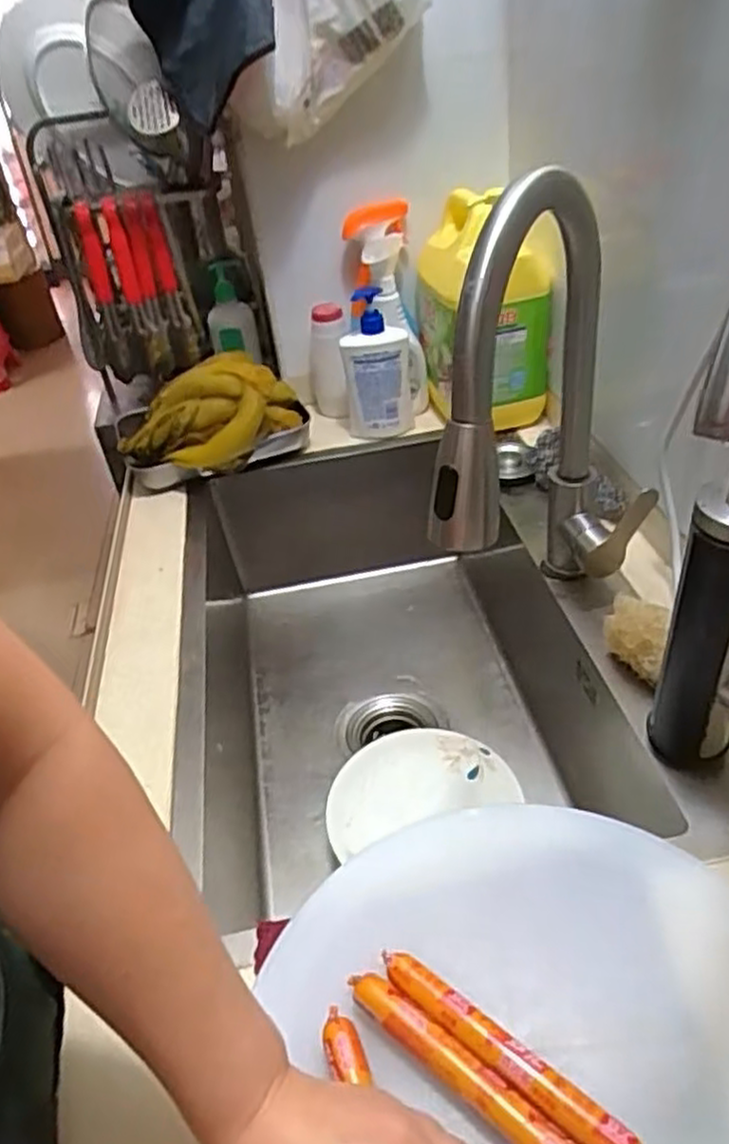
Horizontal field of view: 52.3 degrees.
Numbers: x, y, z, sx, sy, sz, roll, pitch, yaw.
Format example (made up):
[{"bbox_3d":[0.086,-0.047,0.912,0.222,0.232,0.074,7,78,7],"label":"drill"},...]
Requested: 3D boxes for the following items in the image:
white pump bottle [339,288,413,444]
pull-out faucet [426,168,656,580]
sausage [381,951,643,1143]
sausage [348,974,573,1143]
[{"bbox_3d":[0.017,-0.281,1.002,0.096,0.182,0.072,-4,38,5],"label":"white pump bottle"},{"bbox_3d":[0.151,-0.100,0.582,0.115,0.367,0.245,16,44,28],"label":"pull-out faucet"},{"bbox_3d":[0.077,0.271,0.412,0.162,0.023,0.022,24,48,34],"label":"sausage"},{"bbox_3d":[0.058,0.280,0.403,0.163,0.022,0.020,25,48,35],"label":"sausage"}]

